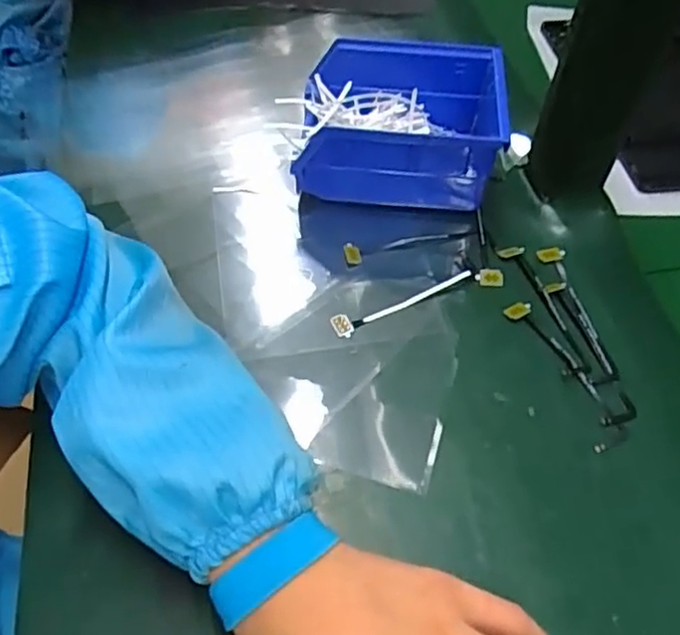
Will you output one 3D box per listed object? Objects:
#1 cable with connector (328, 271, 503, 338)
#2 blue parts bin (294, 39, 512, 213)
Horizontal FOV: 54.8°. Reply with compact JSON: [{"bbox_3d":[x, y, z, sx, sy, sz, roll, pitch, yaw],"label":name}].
[{"bbox_3d":[0.051,-0.012,0.422,0.117,0.005,0.016,-17,56,-14],"label":"cable with connector"},{"bbox_3d":[0.043,-0.134,0.469,0.139,0.075,0.104,5,53,3],"label":"blue parts bin"}]

